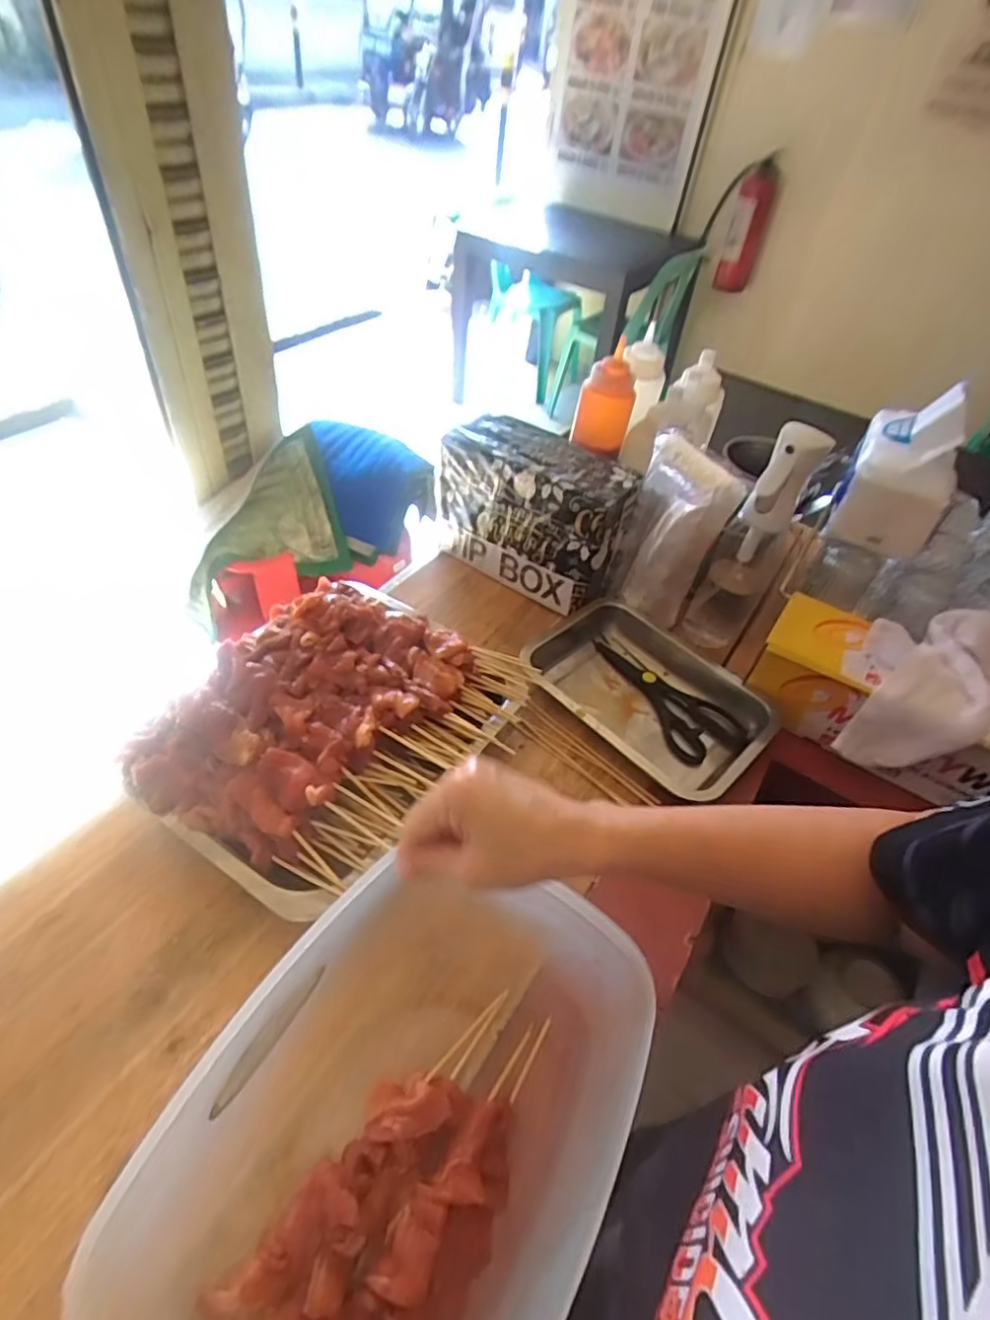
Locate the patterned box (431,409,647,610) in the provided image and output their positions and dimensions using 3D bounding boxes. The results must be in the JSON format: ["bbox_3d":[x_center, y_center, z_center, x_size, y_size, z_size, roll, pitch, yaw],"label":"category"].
[{"bbox_3d":[0.047,-0.184,0.813,0.234,0.183,0.096,31,49,19],"label":"patterned box"}]

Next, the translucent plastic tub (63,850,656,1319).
[{"bbox_3d":[-0.053,0.288,0.397,0.218,0.145,0.294,26,48,17],"label":"translucent plastic tub"}]

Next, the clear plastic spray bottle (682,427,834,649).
[{"bbox_3d":[0.300,-0.135,0.743,0.077,0.284,0.076,24,48,15],"label":"clear plastic spray bottle"}]

